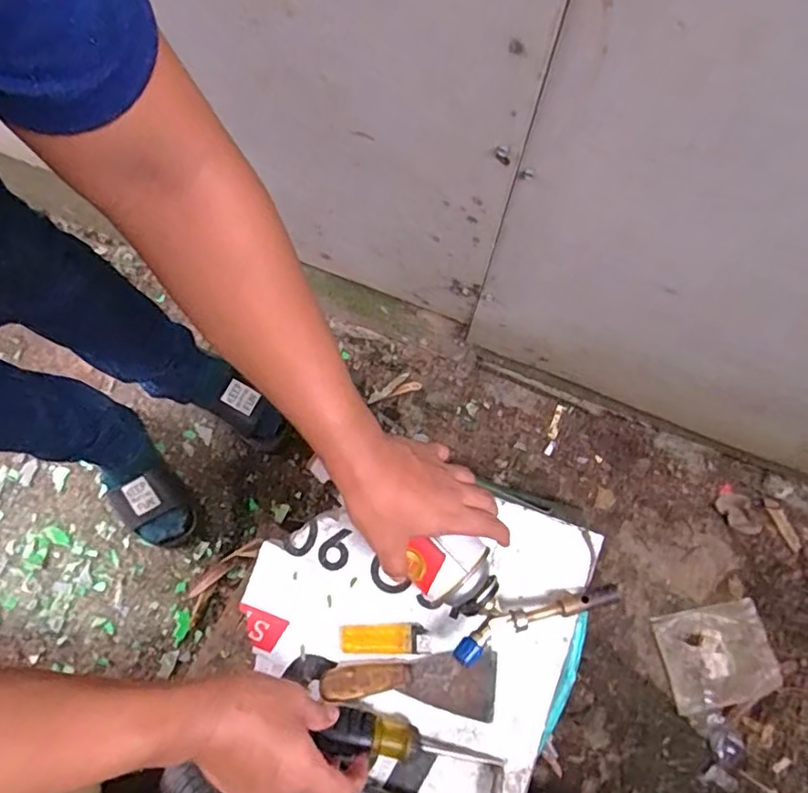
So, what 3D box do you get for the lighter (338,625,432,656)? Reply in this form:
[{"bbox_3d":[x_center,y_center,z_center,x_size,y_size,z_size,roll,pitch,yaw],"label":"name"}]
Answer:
[{"bbox_3d":[-0.017,0.215,0.544,0.079,0.014,0.024,-2,76,0],"label":"lighter"}]

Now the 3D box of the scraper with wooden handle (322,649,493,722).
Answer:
[{"bbox_3d":[0.006,0.242,0.534,0.147,0.014,0.055,8,76,3],"label":"scraper with wooden handle"}]

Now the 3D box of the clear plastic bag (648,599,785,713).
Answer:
[{"bbox_3d":[0.474,0.396,0.940,0.151,0.020,0.141,-18,70,11],"label":"clear plastic bag"}]

